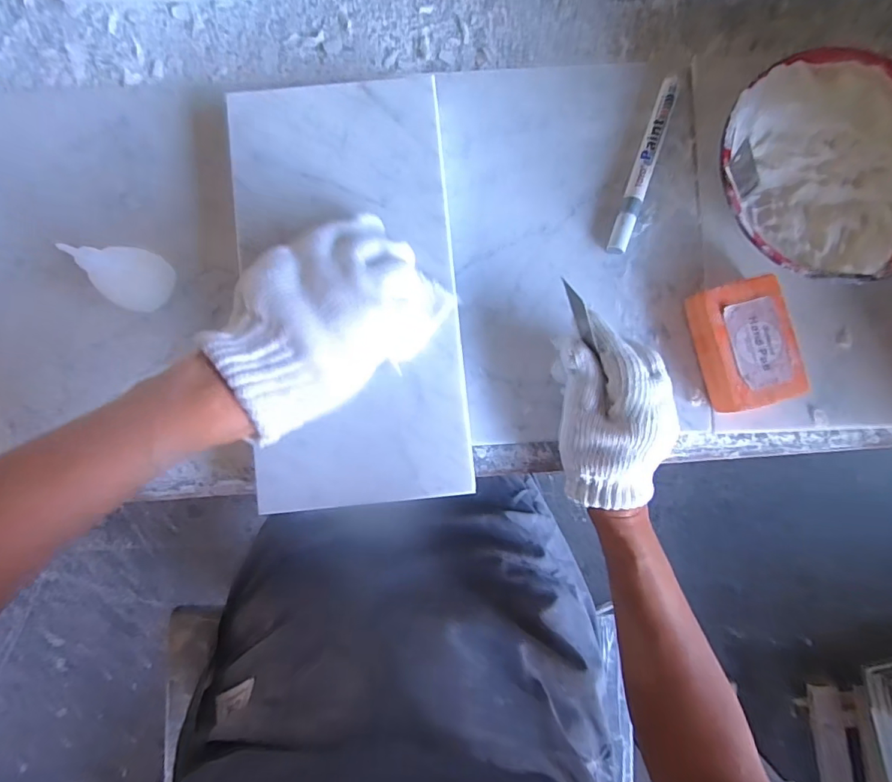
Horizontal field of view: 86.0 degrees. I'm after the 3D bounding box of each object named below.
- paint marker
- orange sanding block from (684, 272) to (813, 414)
[{"bbox_3d":[0.155,-0.176,0.376,0.015,0.016,0.141,19,88,3],"label":"paint marker"},{"bbox_3d":[0.226,-0.034,0.361,0.060,0.031,0.093,-17,87,1],"label":"orange sanding block"}]

